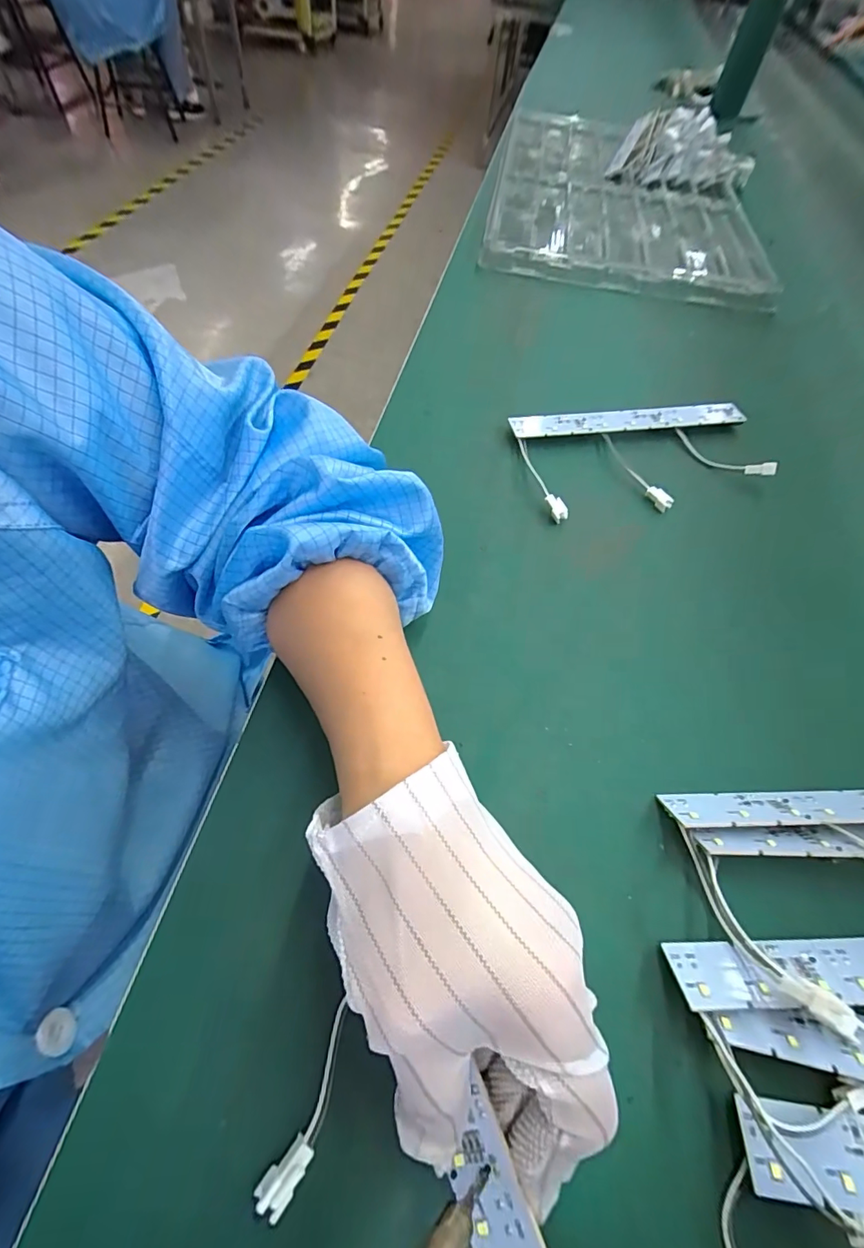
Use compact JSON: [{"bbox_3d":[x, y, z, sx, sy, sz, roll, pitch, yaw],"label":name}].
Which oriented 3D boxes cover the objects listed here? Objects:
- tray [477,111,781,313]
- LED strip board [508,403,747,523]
[{"bbox_3d":[0.263,-0.574,0.642,0.341,0.023,0.525,10,58,1],"label":"tray"},{"bbox_3d":[0.166,-0.129,0.366,0.195,0.014,0.099,-10,60,-10],"label":"LED strip board"}]

